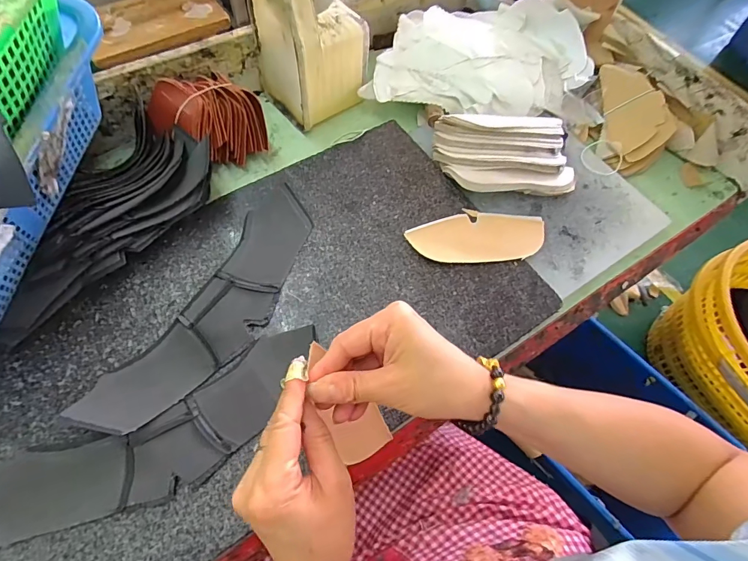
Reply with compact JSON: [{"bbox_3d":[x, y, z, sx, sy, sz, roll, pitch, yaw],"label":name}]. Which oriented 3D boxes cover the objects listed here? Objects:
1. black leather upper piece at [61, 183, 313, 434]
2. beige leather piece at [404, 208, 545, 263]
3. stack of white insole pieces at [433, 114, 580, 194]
[{"bbox_3d":[-0.157,0.022,0.416,0.090,0.019,0.294,29,66,12],"label":"black leather upper piece"},{"bbox_3d":[0.122,-0.052,0.480,0.160,0.008,0.065,-3,68,-5],"label":"beige leather piece"},{"bbox_3d":[0.165,-0.167,0.516,0.169,0.044,0.126,3,63,-1],"label":"stack of white insole pieces"}]

